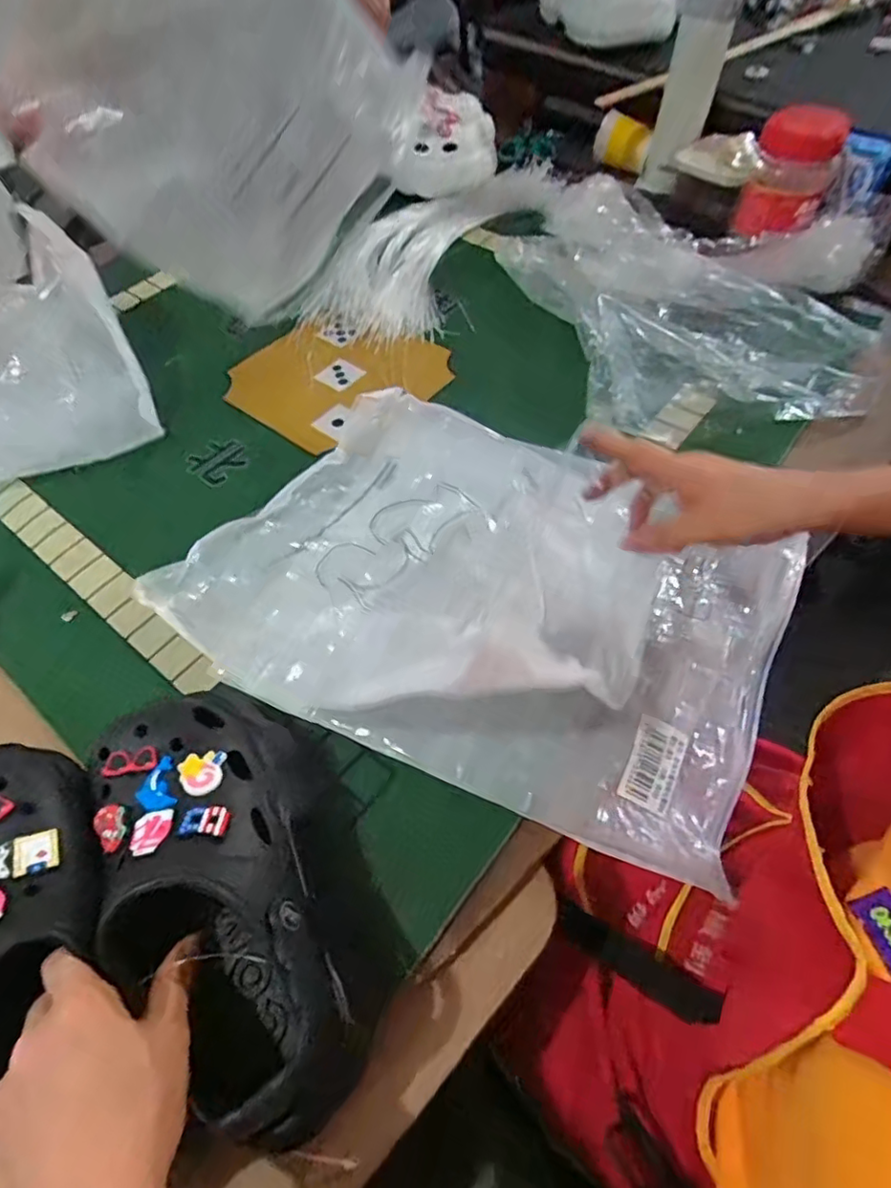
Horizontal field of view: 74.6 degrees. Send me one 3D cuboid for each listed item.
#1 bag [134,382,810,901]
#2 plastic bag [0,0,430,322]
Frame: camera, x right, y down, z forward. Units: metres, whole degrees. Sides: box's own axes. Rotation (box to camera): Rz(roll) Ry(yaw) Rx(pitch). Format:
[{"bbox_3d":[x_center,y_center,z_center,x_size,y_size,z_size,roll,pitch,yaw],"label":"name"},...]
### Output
[{"bbox_3d":[0.026,-0.010,0.465,0.448,0.048,0.299,19,61,15],"label":"bag"},{"bbox_3d":[-0.205,-0.447,0.562,0.368,0.307,0.052,-23,59,-10],"label":"plastic bag"}]

